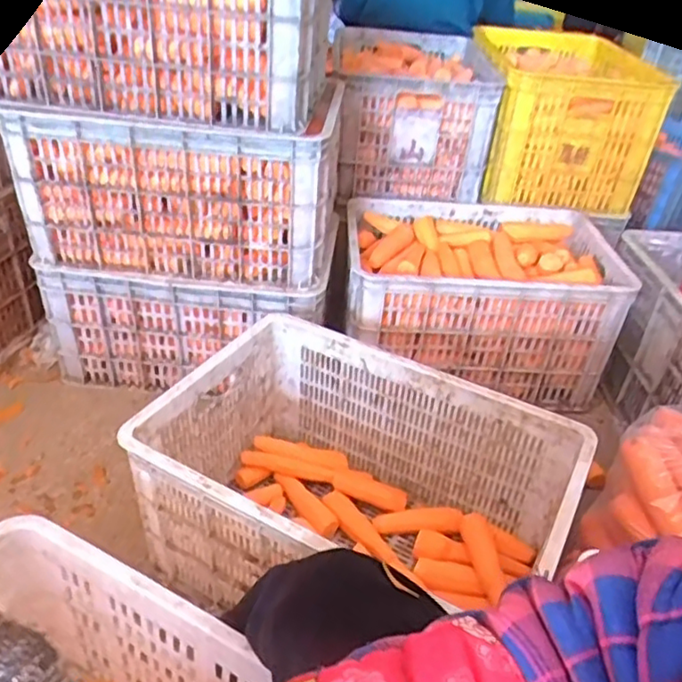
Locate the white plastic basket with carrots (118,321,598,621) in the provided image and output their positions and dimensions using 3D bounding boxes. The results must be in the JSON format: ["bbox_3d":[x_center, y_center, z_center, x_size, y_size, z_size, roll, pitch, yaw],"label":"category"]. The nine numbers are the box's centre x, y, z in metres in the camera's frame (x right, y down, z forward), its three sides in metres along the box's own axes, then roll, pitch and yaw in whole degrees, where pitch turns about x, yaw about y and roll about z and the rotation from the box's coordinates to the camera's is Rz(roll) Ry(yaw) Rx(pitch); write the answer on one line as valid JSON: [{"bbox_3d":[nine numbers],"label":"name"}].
[{"bbox_3d":[0.016,0.223,0.888,0.517,0.268,0.376,25,40,26],"label":"white plastic basket with carrots"}]

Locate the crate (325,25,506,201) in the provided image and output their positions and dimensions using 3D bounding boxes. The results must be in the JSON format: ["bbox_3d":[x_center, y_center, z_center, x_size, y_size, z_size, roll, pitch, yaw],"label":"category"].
[{"bbox_3d":[0.166,-0.537,1.492,0.361,0.257,0.480,6,35,2],"label":"crate"}]

